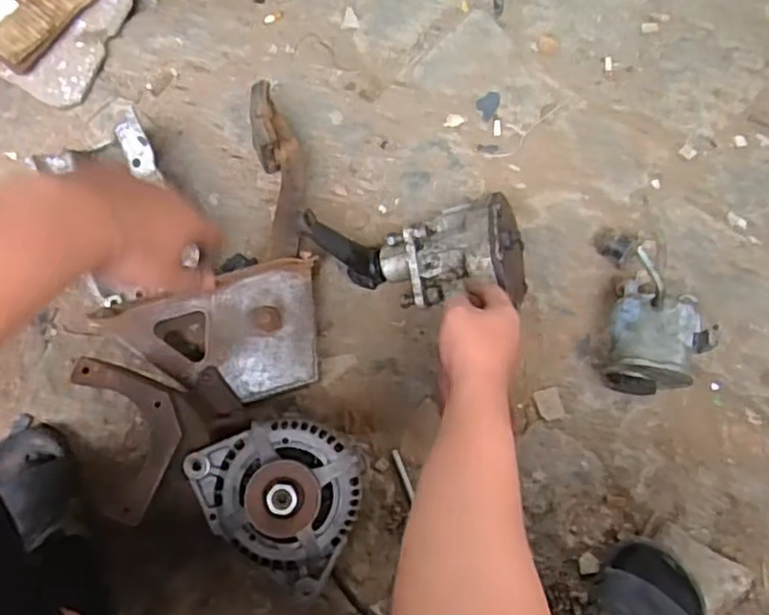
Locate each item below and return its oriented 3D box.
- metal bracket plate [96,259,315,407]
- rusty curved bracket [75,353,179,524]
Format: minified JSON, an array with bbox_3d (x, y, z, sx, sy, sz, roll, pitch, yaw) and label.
[{"bbox_3d":[-0.168,0.035,0.724,0.219,0.032,0.139,-21,76,-9],"label":"metal bracket plate"},{"bbox_3d":[-0.230,0.114,0.617,0.077,0.019,0.151,-16,76,-8],"label":"rusty curved bracket"}]

